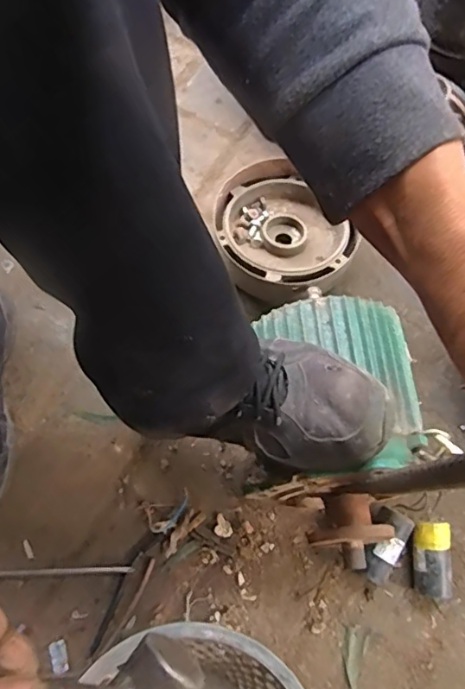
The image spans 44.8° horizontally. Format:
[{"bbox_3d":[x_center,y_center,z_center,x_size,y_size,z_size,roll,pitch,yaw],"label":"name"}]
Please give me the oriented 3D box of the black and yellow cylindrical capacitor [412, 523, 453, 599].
[{"bbox_3d":[0.210,0.230,0.604,0.037,0.041,0.074,3,73,0],"label":"black and yellow cylindrical capacitor"}]

